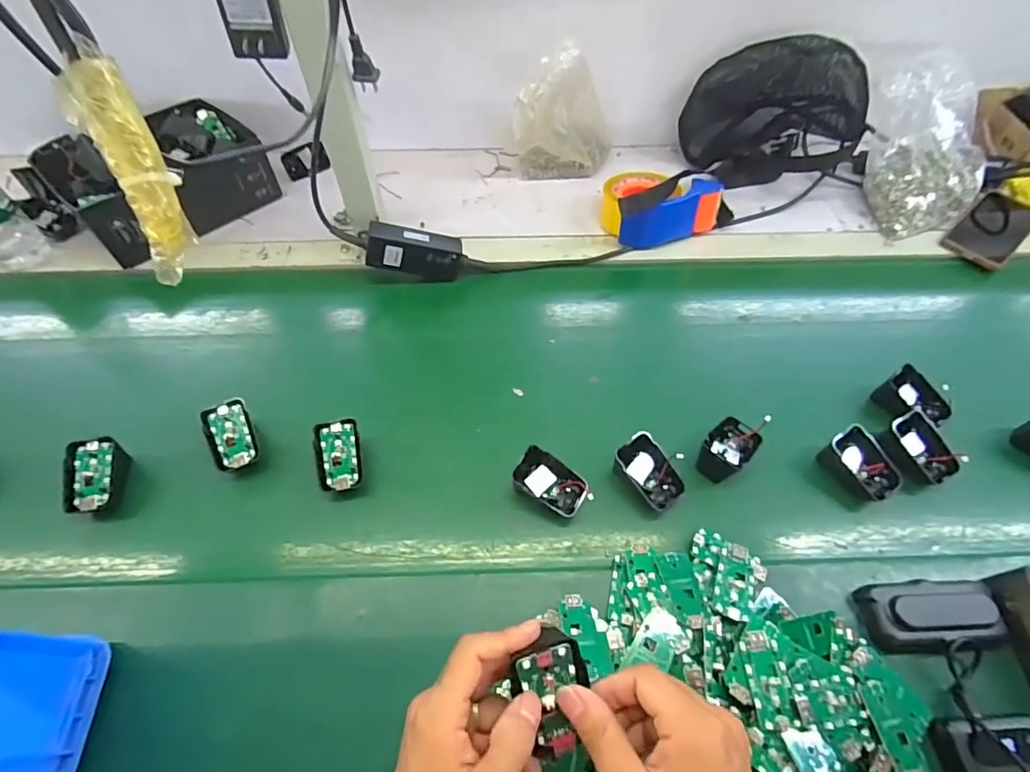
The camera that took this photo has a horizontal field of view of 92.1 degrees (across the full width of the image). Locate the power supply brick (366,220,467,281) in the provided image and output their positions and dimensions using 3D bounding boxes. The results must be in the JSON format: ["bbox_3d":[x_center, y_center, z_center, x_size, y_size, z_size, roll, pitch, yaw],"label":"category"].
[{"bbox_3d":[-0.125,-0.165,0.623,0.115,0.052,0.028,7,48,-18],"label":"power supply brick"}]

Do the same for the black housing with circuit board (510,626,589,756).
[{"bbox_3d":[0.021,0.176,0.285,0.041,0.075,0.010,-4,5,1],"label":"black housing with circuit board"}]

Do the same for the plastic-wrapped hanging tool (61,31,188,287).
[{"bbox_3d":[-0.134,-0.076,0.177,0.018,0.075,0.015,-10,27,-5],"label":"plastic-wrapped hanging tool"}]

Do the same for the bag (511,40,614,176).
[{"bbox_3d":[0.068,-0.385,0.727,0.140,0.166,0.073,4,51,7],"label":"bag"}]

